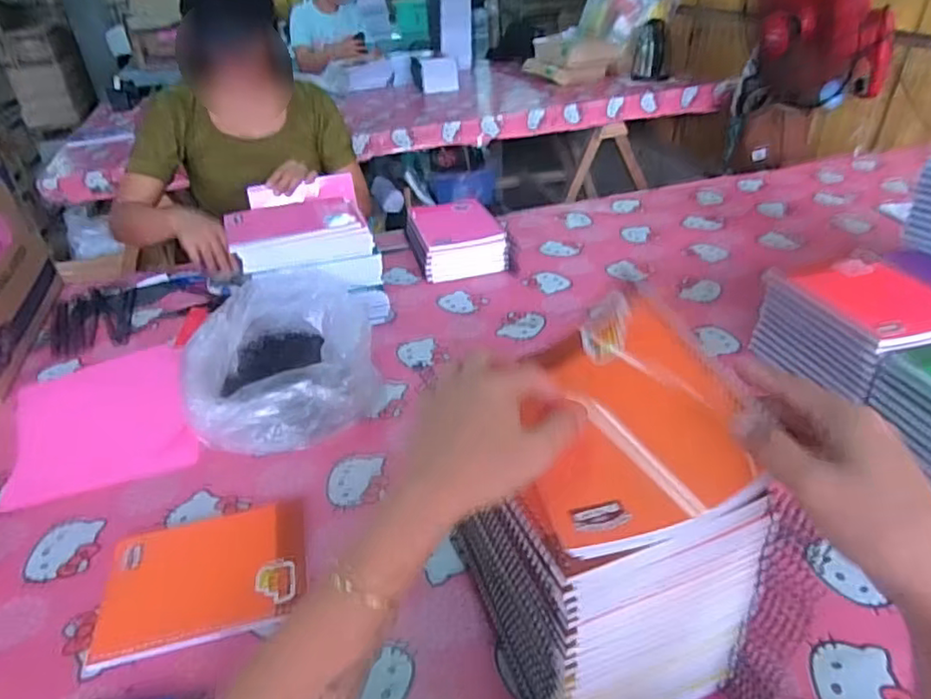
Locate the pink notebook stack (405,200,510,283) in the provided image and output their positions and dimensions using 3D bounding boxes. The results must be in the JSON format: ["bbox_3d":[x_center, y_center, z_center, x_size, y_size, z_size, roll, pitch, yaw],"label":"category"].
[{"bbox_3d":[-0.019,-0.212,1.199,0.169,0.074,0.198,-11,34,-11],"label":"pink notebook stack"}]

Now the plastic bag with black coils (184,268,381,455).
[{"bbox_3d":[-0.245,0.004,0.872,0.224,0.115,0.296,-8,34,-6],"label":"plastic bag with black coils"}]

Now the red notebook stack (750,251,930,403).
[{"bbox_3d":[0.503,-0.014,0.818,0.157,0.136,0.215,-13,36,-14],"label":"red notebook stack"}]

